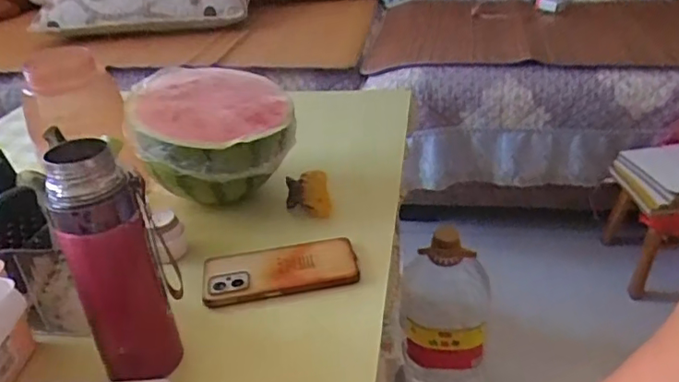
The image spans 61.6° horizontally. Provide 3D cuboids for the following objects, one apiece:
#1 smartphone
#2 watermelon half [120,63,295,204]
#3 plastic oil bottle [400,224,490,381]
[{"bbox_3d":[-0.063,0.086,0.614,0.162,0.019,0.072,-7,30,-6],"label":"smartphone"},{"bbox_3d":[-0.157,-0.068,0.728,0.196,0.126,0.174,-10,31,-11],"label":"watermelon half"},{"bbox_3d":[0.182,0.217,0.993,0.137,0.316,0.115,2,31,11],"label":"plastic oil bottle"}]

